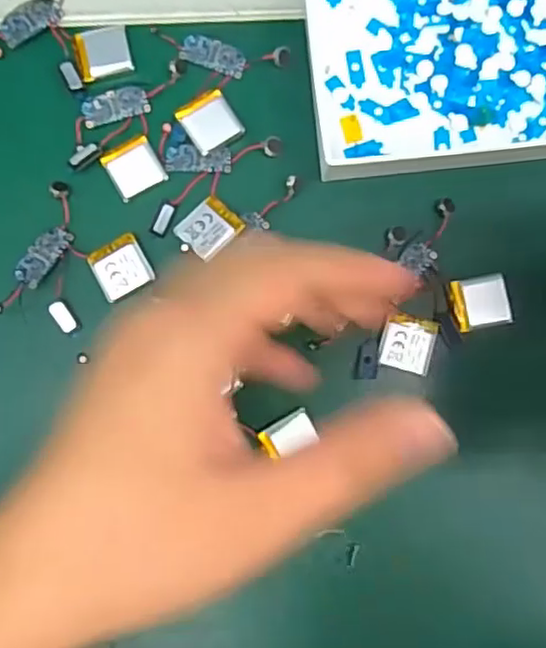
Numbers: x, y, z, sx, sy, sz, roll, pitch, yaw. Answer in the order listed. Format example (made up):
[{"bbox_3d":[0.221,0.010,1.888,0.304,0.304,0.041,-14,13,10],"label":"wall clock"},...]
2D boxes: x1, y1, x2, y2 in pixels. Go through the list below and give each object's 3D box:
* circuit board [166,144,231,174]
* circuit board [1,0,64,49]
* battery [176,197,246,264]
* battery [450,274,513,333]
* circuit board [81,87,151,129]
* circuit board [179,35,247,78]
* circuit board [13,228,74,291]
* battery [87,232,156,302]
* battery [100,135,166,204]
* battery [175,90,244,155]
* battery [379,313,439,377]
[{"bbox_3d":[-0.032,-0.071,0.275,0.028,0.004,0.012,3,86,1],"label":"circuit board"},{"bbox_3d":[-0.104,-0.131,0.278,0.027,0.004,0.013,-32,86,-2],"label":"circuit board"},{"bbox_3d":[-0.026,-0.040,0.269,0.021,0.007,0.023,43,87,3],"label":"battery"},{"bbox_3d":[0.086,-0.009,0.269,0.023,0.004,0.021,-10,86,0],"label":"battery"},{"bbox_3d":[-0.068,-0.094,0.276,0.027,0.004,0.012,-17,86,-1],"label":"circuit board"},{"bbox_3d":[-0.025,-0.117,0.278,0.028,0.004,0.012,20,86,2],"label":"circuit board"},{"bbox_3d":[-0.096,-0.028,0.270,0.012,0.008,0.027,35,87,3],"label":"circuit board"},{"bbox_3d":[-0.063,-0.023,0.269,0.022,0.006,0.023,-30,86,-1],"label":"battery"},{"bbox_3d":[-0.059,-0.066,0.274,0.022,0.004,0.022,-30,86,-1],"label":"battery"},{"bbox_3d":[-0.026,-0.086,0.275,0.022,0.007,0.022,-30,86,-2],"label":"battery"},{"bbox_3d":[0.056,0.008,0.267,0.020,0.004,0.022,15,86,2],"label":"battery"}]

